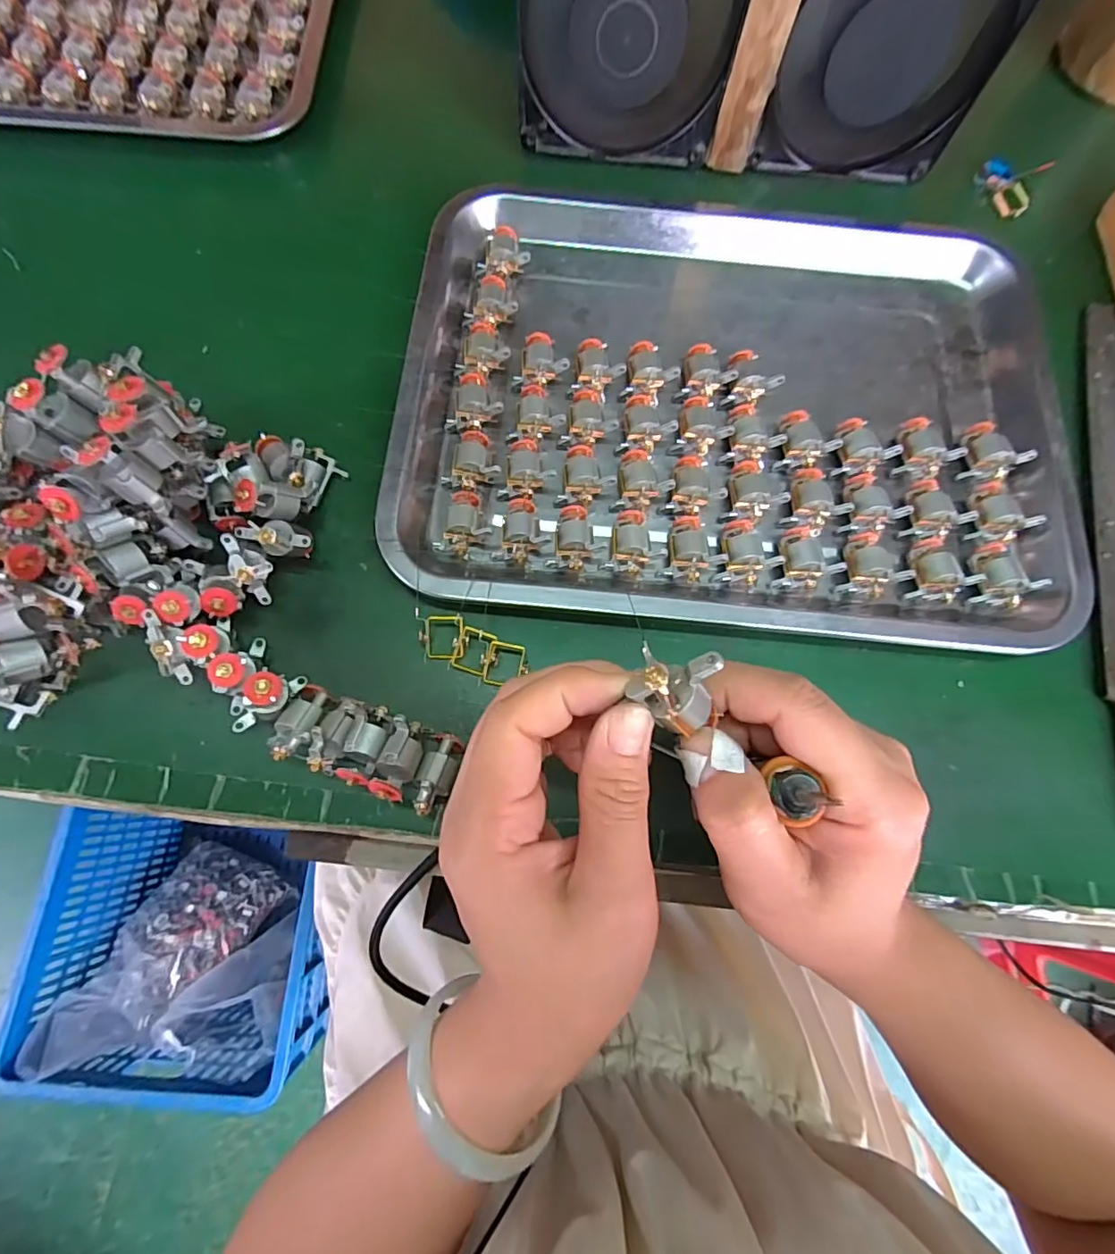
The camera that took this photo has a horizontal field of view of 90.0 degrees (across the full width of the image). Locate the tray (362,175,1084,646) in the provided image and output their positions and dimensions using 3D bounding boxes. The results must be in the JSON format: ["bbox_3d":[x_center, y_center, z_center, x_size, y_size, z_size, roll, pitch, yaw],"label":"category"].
[{"bbox_3d":[0.095,-0.135,0.310,0.344,0.028,0.281,6,76,-1],"label":"tray"}]

